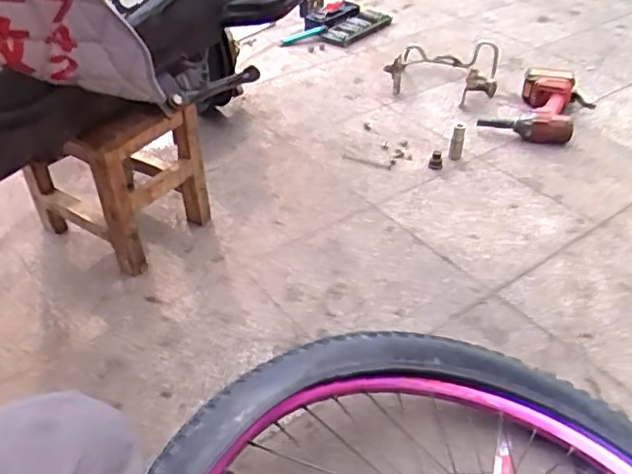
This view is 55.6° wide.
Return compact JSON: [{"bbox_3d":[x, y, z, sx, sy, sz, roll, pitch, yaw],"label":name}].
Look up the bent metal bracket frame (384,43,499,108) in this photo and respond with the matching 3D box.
[{"bbox_3d":[0.326,-0.437,1.554,0.287,0.104,0.222,4,42,4],"label":"bent metal bracket frame"}]

